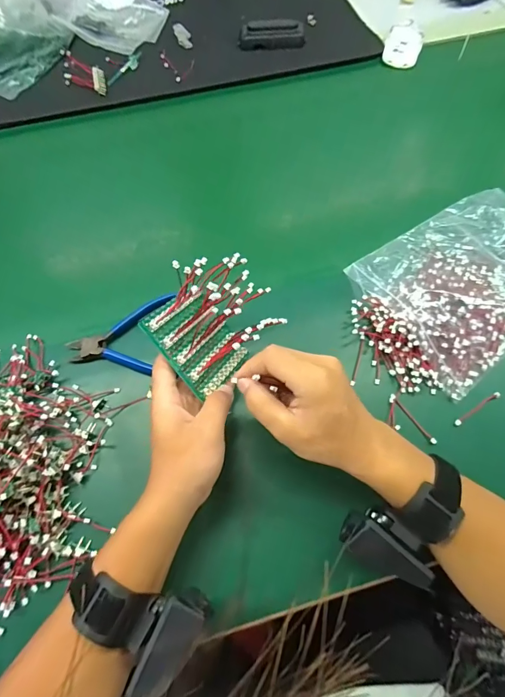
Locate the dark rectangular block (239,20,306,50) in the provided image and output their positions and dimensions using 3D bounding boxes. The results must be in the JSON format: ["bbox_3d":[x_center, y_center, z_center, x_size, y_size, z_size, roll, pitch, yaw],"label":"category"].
[{"bbox_3d":[0.033,-0.519,0.631,0.106,0.024,0.034,7,65,5],"label":"dark rectangular block"}]

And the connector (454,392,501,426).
[{"bbox_3d":[0.217,0.057,0.365,0.055,0.010,0.007,-31,68,-11],"label":"connector"}]

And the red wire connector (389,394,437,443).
[{"bbox_3d":[0.153,0.067,0.363,0.007,0.004,0.057,-35,69,-13],"label":"red wire connector"}]

